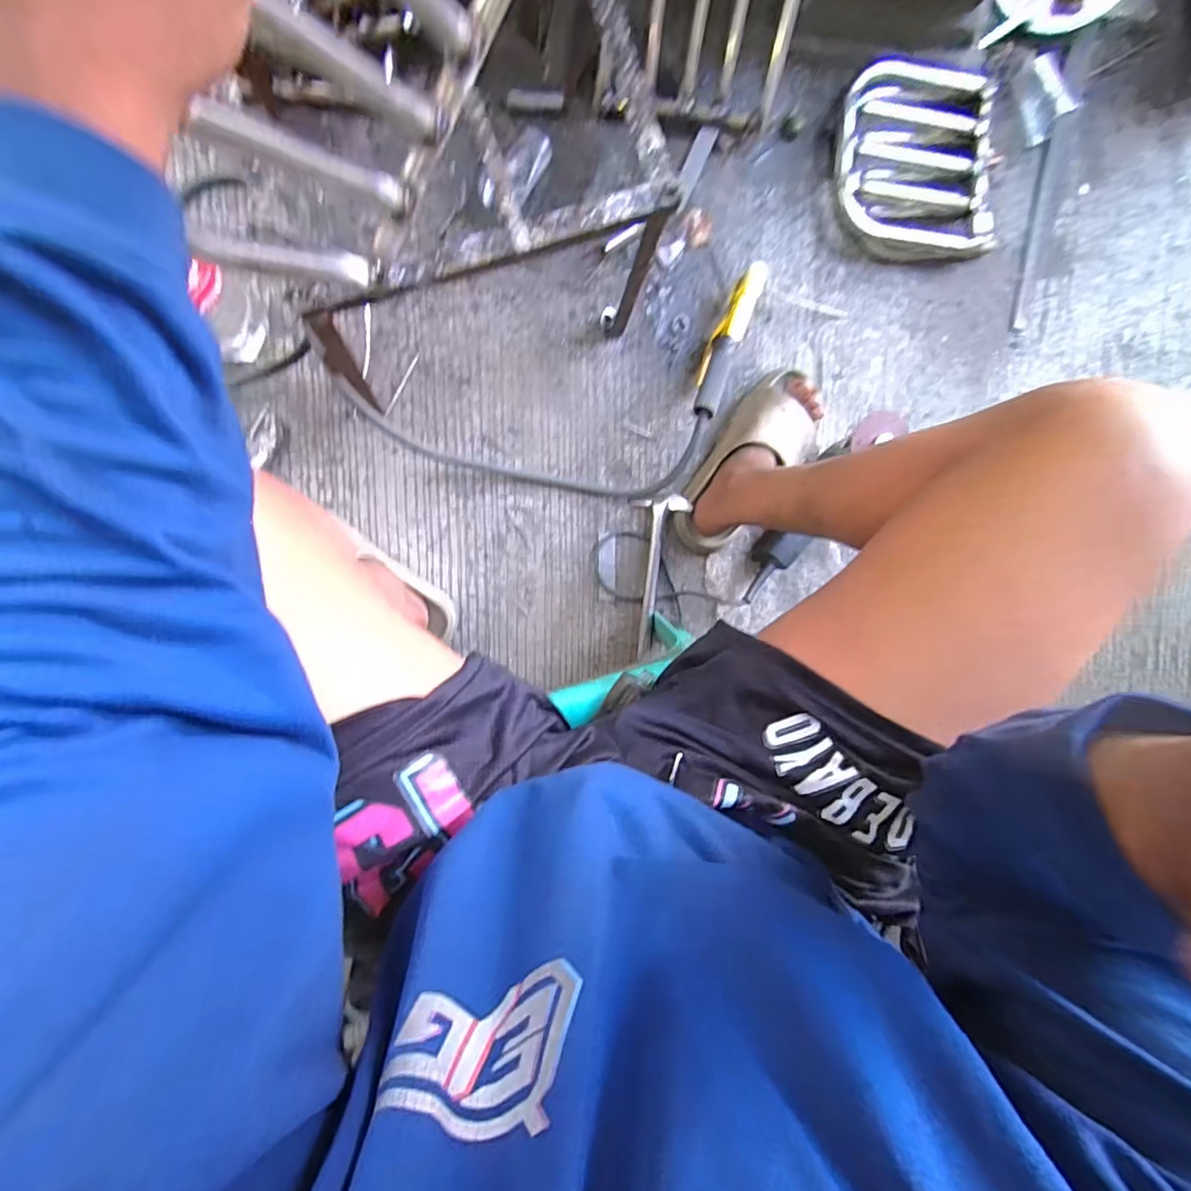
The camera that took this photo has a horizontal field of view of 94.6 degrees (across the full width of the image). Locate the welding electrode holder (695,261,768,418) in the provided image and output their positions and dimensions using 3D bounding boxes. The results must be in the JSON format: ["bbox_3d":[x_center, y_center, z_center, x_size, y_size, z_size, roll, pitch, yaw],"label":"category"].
[{"bbox_3d":[0.181,-0.349,0.773,0.032,0.111,0.235,22,90,-9],"label":"welding electrode holder"}]

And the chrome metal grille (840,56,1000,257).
[{"bbox_3d":[0.480,-0.642,0.827,0.257,0.051,0.249,-1,93,-8],"label":"chrome metal grille"}]

